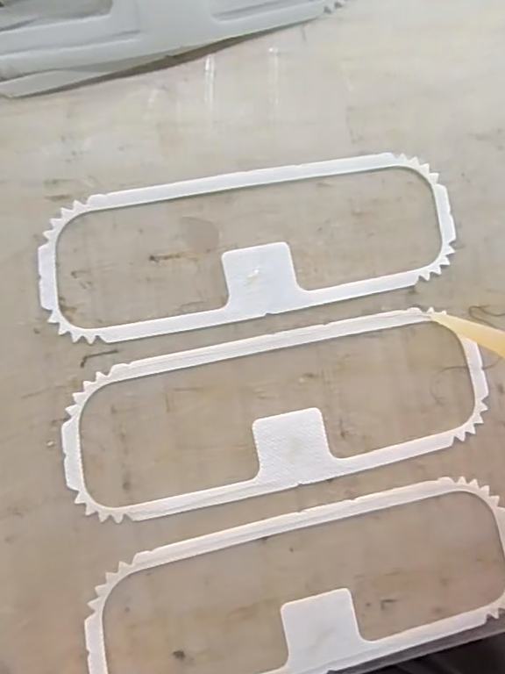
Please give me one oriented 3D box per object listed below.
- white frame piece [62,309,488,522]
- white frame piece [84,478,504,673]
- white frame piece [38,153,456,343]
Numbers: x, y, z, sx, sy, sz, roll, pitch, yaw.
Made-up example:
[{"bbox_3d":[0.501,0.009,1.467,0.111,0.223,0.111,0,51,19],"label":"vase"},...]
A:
[{"bbox_3d":[0.015,0.032,0.244,0.193,0.004,0.070,-10,86,-8],"label":"white frame piece"},{"bbox_3d":[0.027,0.111,0.237,0.194,0.004,0.069,-12,87,-8],"label":"white frame piece"},{"bbox_3d":[0.002,-0.043,0.250,0.194,0.004,0.067,-11,87,-8],"label":"white frame piece"}]

